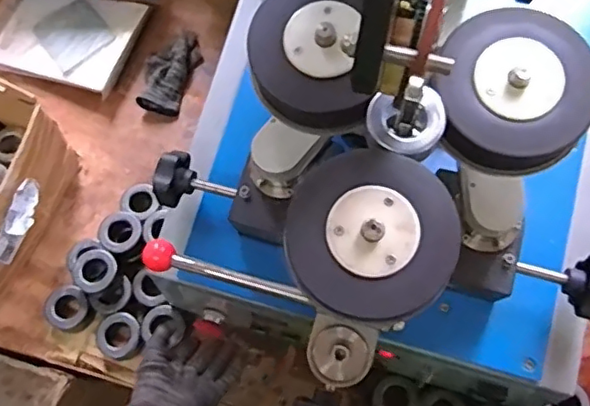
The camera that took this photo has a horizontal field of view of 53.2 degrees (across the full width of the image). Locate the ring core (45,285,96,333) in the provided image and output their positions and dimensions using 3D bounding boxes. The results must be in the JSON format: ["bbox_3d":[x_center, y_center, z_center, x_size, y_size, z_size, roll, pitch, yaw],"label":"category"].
[{"bbox_3d":[-0.322,0.151,0.842,0.066,0.030,0.060,32,73,13],"label":"ring core"}]

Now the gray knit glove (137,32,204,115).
[{"bbox_3d":[-0.211,-0.219,0.995,0.082,0.033,0.149,8,69,5],"label":"gray knit glove"}]

